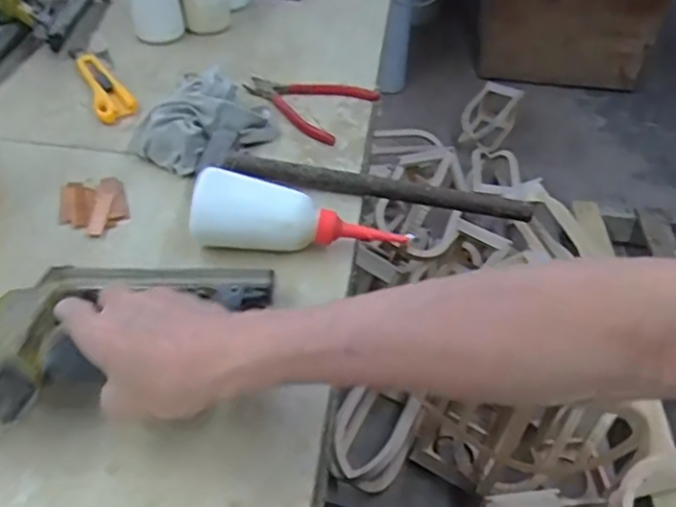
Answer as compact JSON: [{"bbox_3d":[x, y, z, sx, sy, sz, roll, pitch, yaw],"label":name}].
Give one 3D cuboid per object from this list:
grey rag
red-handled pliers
[{"bbox_3d":[-0.129,-0.133,0.631,0.103,0.049,0.135,31,50,25],"label":"grey rag"},{"bbox_3d":[-0.043,-0.173,0.698,0.142,0.016,0.101,24,48,20],"label":"red-handled pliers"}]

